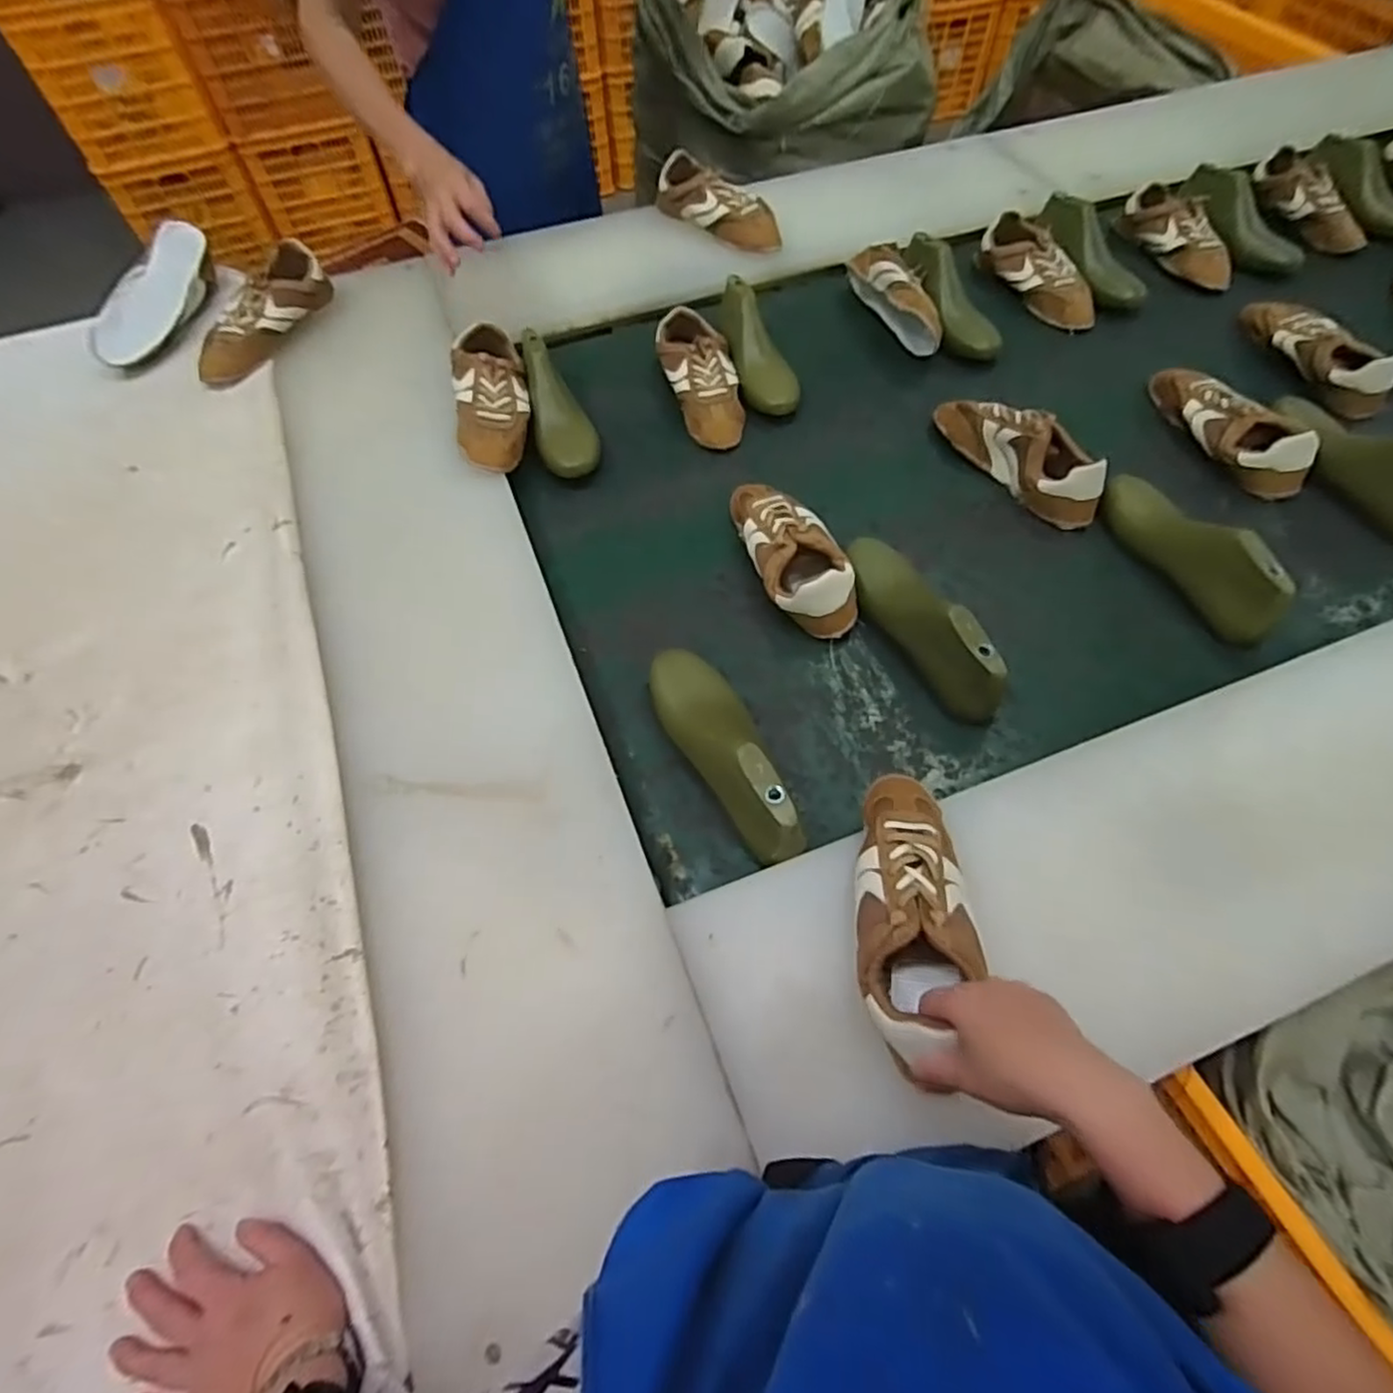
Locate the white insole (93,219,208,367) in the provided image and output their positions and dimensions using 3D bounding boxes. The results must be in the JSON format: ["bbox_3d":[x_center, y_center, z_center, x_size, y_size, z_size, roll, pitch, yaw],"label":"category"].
[{"bbox_3d":[-0.757,-0.560,0.959,0.084,0.015,0.248,14,73,-6],"label":"white insole"}]

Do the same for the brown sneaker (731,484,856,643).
[{"bbox_3d":[0.103,-0.167,0.771,0.090,0.067,0.228,-14,59,-10],"label":"brown sneaker"}]

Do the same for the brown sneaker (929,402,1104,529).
[{"bbox_3d":[0.394,-0.301,0.832,0.076,0.077,0.235,-31,64,-14],"label":"brown sneaker"}]

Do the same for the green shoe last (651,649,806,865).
[{"bbox_3d":[0.027,0.044,0.640,0.078,0.085,0.232,-23,62,-12],"label":"green shoe last"}]

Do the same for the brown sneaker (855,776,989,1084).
[{"bbox_3d":[0.166,0.158,0.524,0.086,0.070,0.213,7,53,7],"label":"brown sneaker"}]

